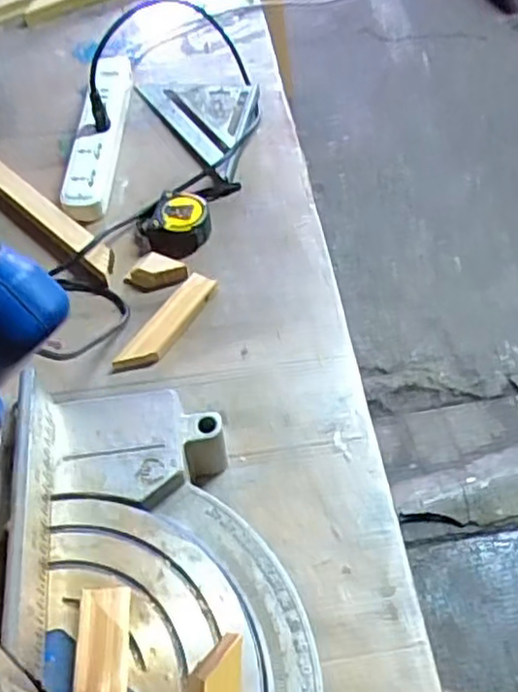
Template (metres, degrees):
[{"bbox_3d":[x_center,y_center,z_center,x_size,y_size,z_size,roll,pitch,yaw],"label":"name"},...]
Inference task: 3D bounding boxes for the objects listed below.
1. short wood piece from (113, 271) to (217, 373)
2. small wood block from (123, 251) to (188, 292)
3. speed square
[{"bbox_3d":[-0.096,-0.026,0.730,0.035,0.016,0.144,28,62,19],"label":"short wood piece"},{"bbox_3d":[-0.115,-0.082,0.769,0.067,0.024,0.033,-1,56,1],"label":"small wood block"},{"bbox_3d":[-0.058,-0.316,0.925,0.125,0.029,0.224,-32,61,-18],"label":"speed square"}]

